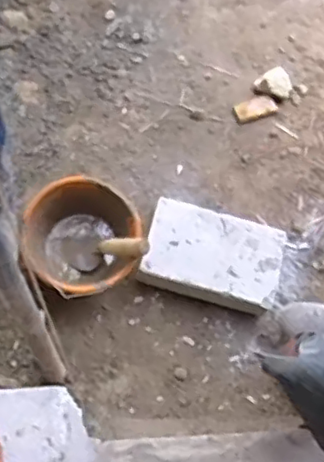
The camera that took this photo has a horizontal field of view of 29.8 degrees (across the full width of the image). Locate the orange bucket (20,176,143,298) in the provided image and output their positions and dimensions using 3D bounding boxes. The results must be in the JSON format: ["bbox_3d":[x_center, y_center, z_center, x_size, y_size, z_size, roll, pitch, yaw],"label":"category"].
[{"bbox_3d":[-0.173,0.042,1.360,0.241,0.197,0.239,2,68,-4],"label":"orange bucket"}]

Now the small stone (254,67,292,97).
[{"bbox_3d":[0.305,-0.402,1.659,0.105,0.062,0.063,10,68,0],"label":"small stone"}]

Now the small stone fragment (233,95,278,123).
[{"bbox_3d":[0.253,-0.332,1.646,0.115,0.016,0.056,-21,71,-12],"label":"small stone fragment"}]

